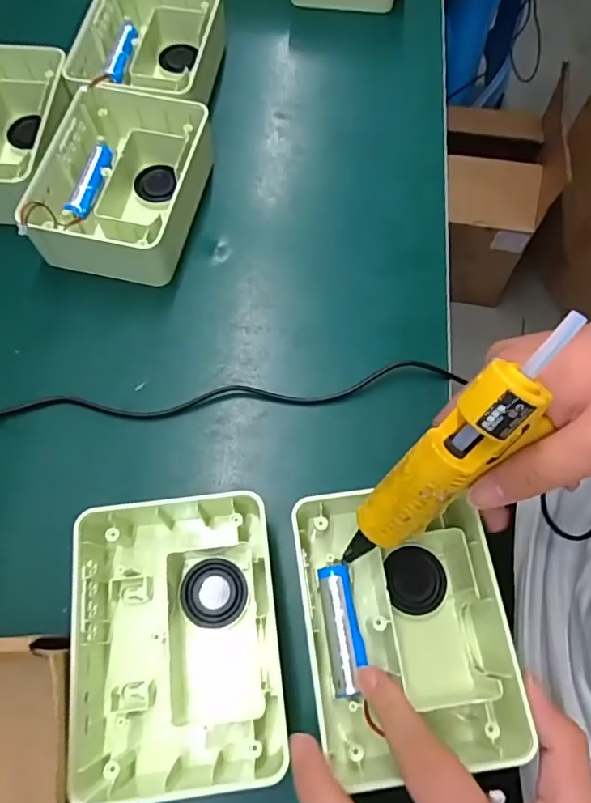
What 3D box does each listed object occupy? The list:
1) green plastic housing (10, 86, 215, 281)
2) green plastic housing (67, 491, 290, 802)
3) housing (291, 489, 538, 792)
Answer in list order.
[{"bbox_3d":[-0.132,-0.166,0.419,0.111,0.052,0.146,7,68,4],"label":"green plastic housing"},{"bbox_3d":[-0.065,0.125,0.301,0.111,0.045,0.151,-9,68,-2],"label":"green plastic housing"},{"bbox_3d":[0.061,0.120,0.309,0.112,0.050,0.148,-5,68,0],"label":"housing"}]

